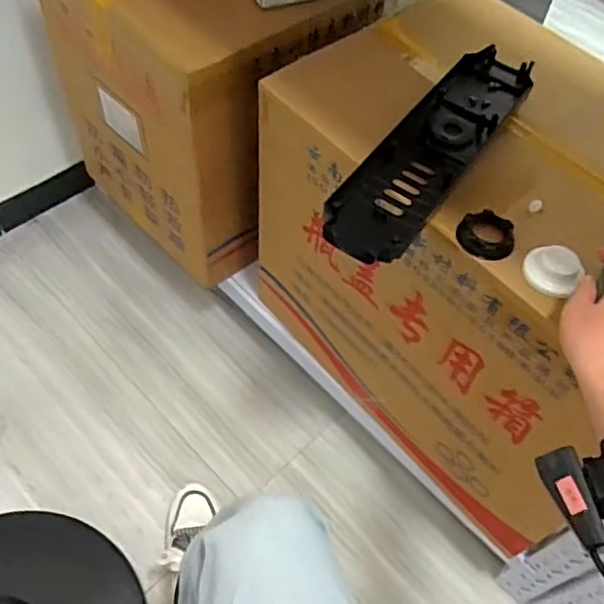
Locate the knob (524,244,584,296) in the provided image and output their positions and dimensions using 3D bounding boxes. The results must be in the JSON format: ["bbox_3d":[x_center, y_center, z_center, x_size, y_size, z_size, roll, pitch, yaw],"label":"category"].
[{"bbox_3d":[0.236,-0.031,0.592,0.050,0.018,0.048,34,60,18],"label":"knob"}]

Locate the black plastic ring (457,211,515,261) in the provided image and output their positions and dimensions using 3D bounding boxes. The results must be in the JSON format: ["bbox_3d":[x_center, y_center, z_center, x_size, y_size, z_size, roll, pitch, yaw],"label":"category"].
[{"bbox_3d":[0.187,-0.069,0.628,0.057,0.017,0.056,2,56,-3],"label":"black plastic ring"}]

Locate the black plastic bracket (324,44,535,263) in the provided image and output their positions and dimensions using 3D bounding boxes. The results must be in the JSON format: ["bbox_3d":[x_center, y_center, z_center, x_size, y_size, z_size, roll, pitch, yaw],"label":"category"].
[{"bbox_3d":[0.144,-0.170,0.686,0.093,0.033,0.361,31,59,16],"label":"black plastic bracket"}]

